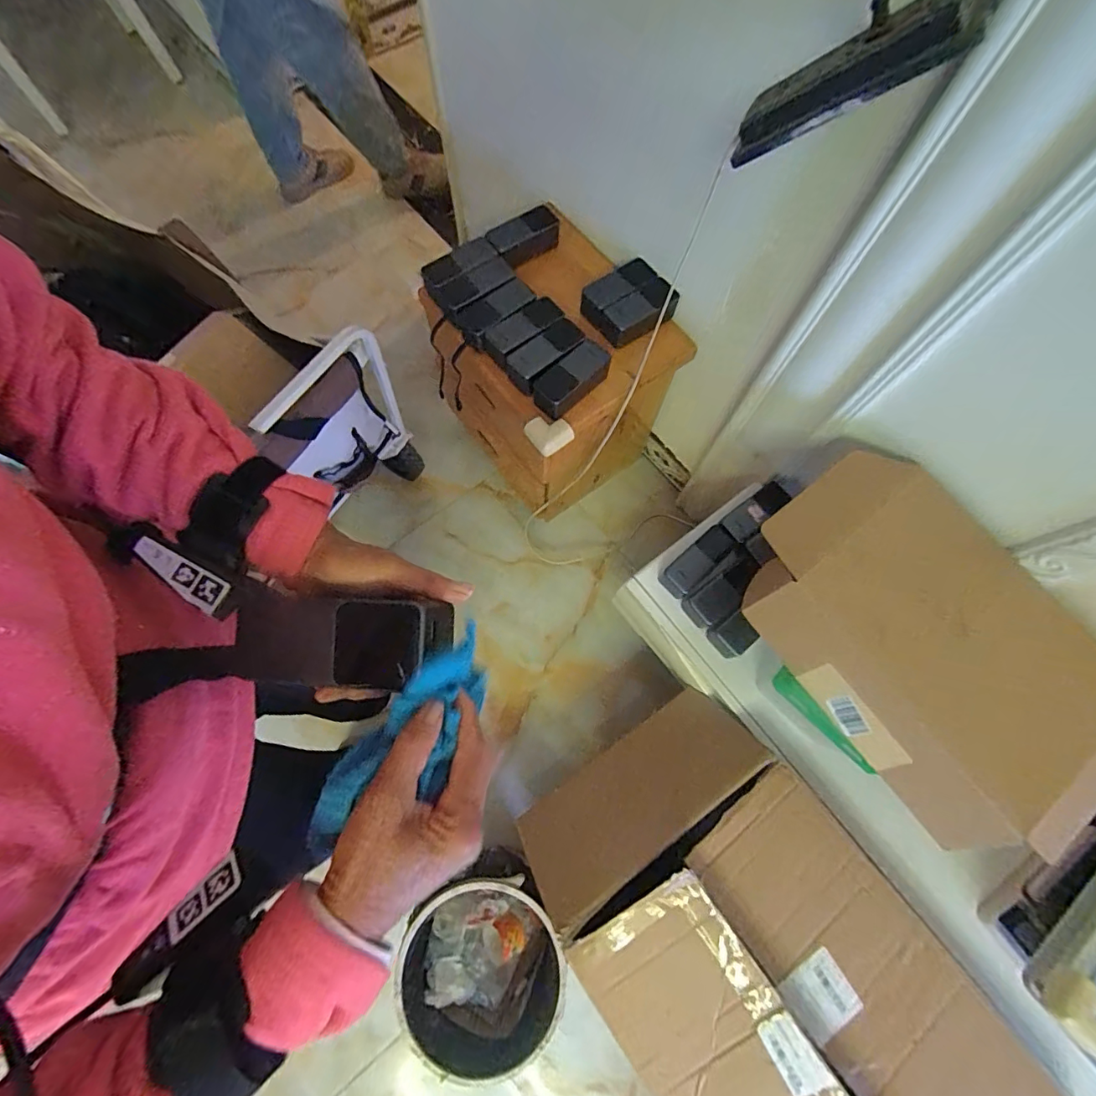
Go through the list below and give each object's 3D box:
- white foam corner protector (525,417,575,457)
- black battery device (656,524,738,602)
[{"bbox_3d":[0.003,-0.187,0.791,0.062,0.020,0.066,-32,75,-10],"label":"white foam corner protector"},{"bbox_3d":[0.255,0.021,0.825,0.140,0.041,0.054,-39,76,-12],"label":"black battery device"}]

